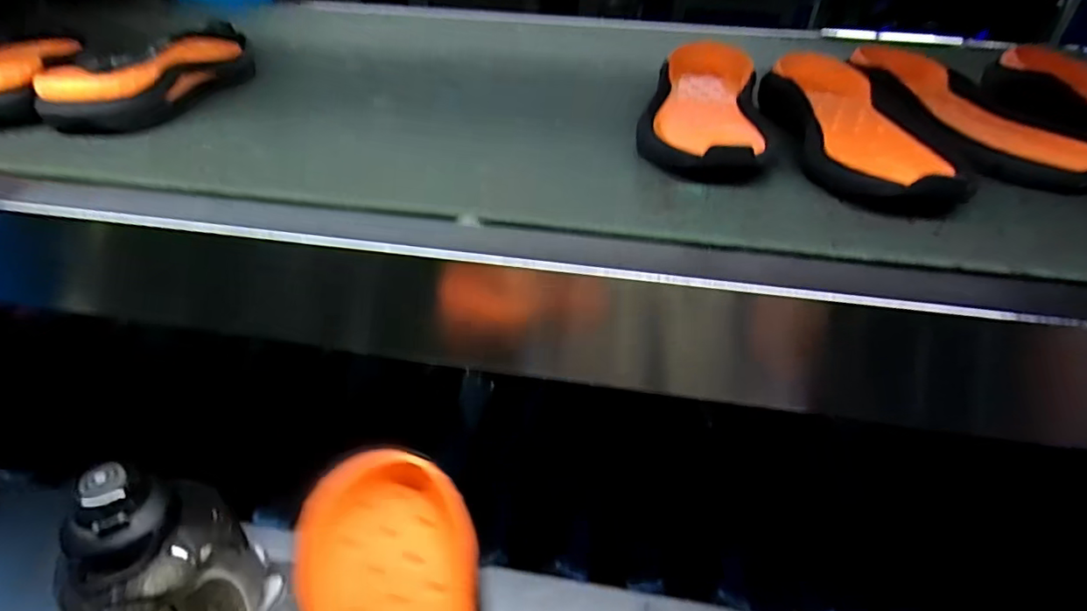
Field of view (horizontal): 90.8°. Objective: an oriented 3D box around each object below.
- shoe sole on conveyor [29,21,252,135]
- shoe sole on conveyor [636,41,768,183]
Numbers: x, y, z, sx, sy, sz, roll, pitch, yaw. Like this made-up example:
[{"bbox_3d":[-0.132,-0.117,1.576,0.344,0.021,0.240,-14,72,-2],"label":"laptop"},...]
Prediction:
[{"bbox_3d":[-0.387,-0.253,0.575,0.098,0.046,0.291,0,38,0],"label":"shoe sole on conveyor"},{"bbox_3d":[0.149,-0.182,0.498,0.107,0.055,0.264,9,39,12],"label":"shoe sole on conveyor"}]

